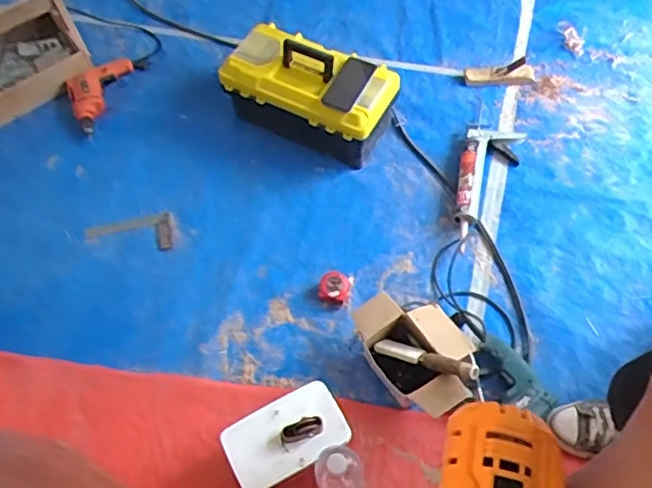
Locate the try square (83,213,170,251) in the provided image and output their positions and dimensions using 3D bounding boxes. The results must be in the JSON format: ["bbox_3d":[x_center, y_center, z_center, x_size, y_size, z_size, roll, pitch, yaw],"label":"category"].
[{"bbox_3d":[-0.463,-0.010,1.479,0.192,0.016,0.106,-13,64,-5],"label":"try square"}]

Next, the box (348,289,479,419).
[{"bbox_3d":[0.190,0.209,1.269,0.202,0.107,0.267,-33,63,-15],"label":"box"}]

